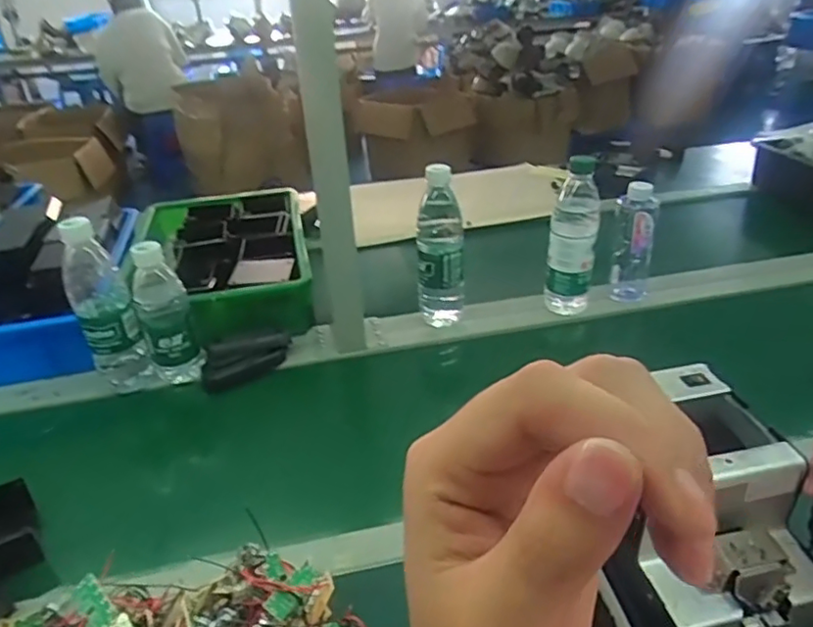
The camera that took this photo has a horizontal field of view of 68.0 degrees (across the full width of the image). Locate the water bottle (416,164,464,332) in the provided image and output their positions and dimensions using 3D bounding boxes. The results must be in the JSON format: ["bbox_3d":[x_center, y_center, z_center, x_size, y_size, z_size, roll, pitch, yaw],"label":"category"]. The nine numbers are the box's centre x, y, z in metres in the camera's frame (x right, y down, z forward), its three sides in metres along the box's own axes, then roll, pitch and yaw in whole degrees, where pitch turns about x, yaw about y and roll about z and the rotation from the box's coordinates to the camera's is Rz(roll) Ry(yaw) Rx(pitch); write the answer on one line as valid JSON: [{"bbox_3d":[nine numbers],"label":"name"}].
[{"bbox_3d":[0.048,-0.088,0.853,0.063,0.245,0.074,-1,30,4],"label":"water bottle"}]

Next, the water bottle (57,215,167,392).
[{"bbox_3d":[-0.372,-0.004,0.746,0.067,0.224,0.056,-20,34,-26],"label":"water bottle"}]

